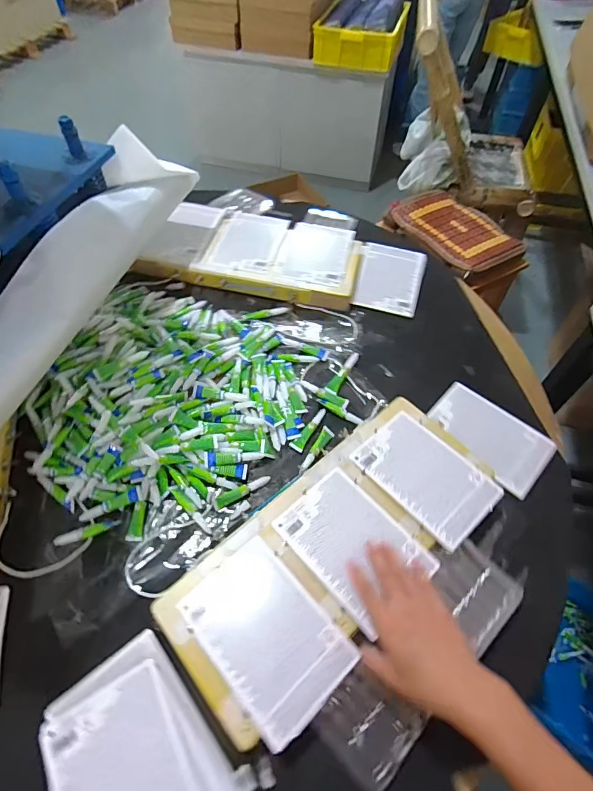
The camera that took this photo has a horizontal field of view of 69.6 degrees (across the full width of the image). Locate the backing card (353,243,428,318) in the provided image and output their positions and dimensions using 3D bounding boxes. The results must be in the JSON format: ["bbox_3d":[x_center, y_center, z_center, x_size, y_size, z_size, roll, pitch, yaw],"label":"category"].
[{"bbox_3d":[0.182,-0.228,0.824,0.119,0.007,0.165,16,64,5],"label":"backing card"}]

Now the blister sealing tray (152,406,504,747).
[{"bbox_3d":[0.057,0.175,0.518,0.418,0.025,0.185,-37,62,-24],"label":"blister sealing tray"}]

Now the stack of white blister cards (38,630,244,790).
[{"bbox_3d":[-0.152,0.358,0.396,0.146,0.022,0.210,-34,61,-23],"label":"stack of white blister cards"}]

